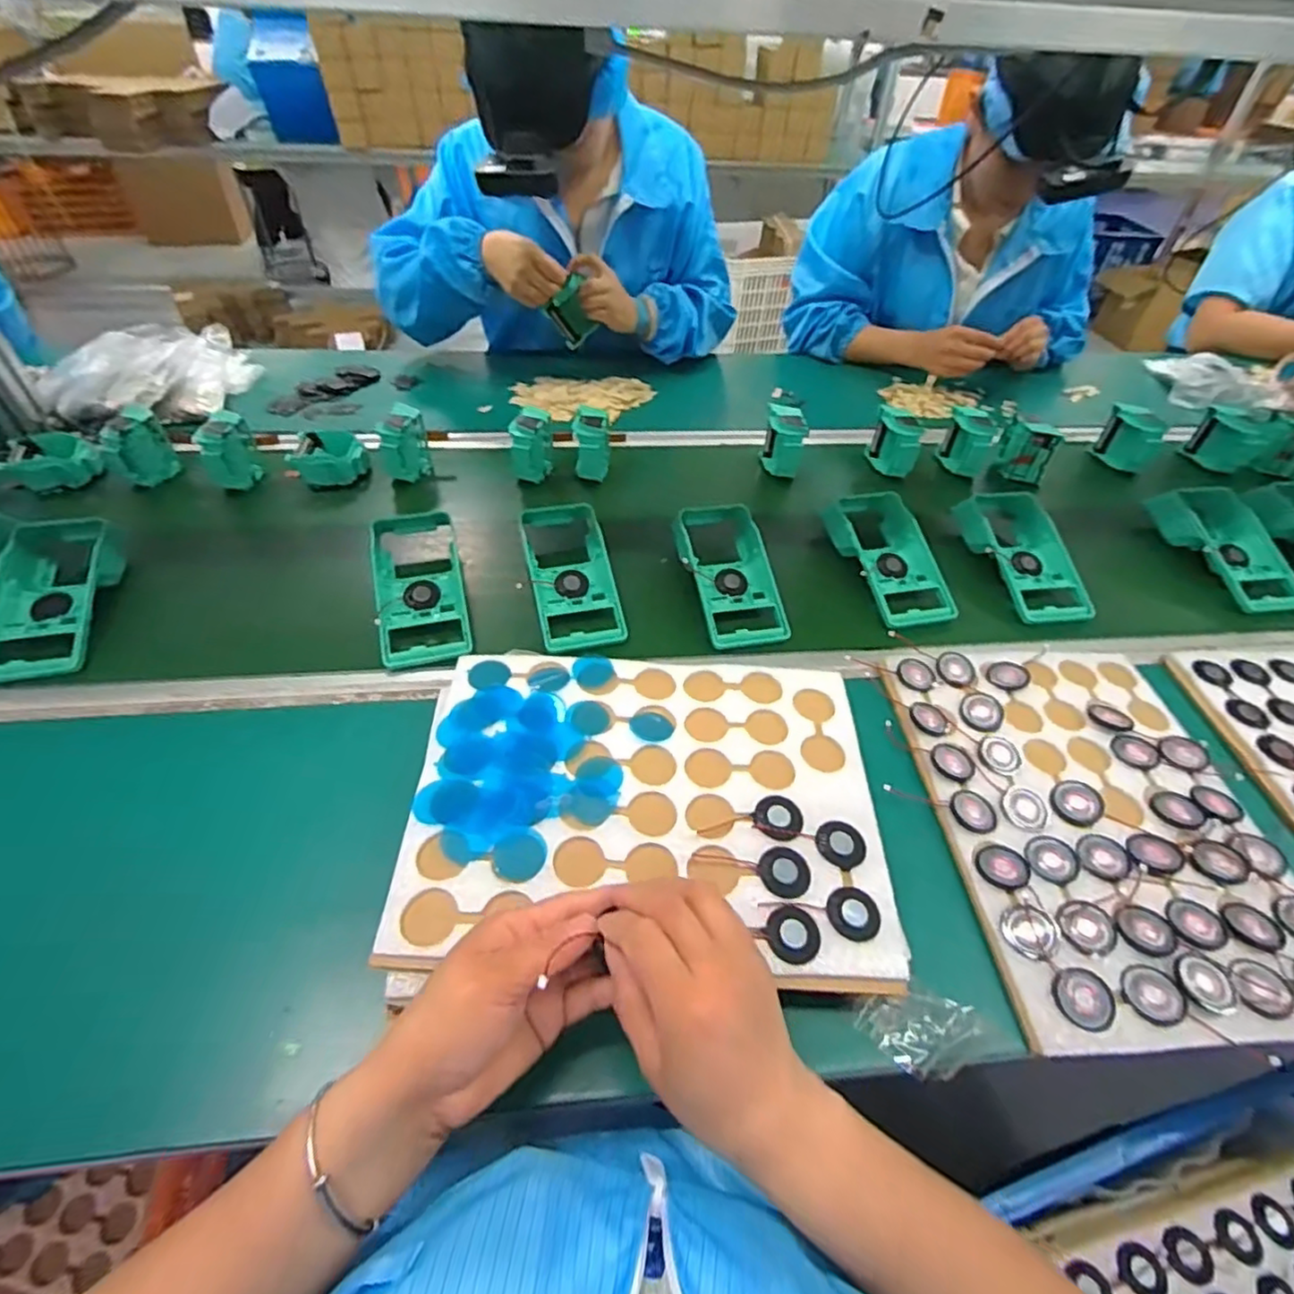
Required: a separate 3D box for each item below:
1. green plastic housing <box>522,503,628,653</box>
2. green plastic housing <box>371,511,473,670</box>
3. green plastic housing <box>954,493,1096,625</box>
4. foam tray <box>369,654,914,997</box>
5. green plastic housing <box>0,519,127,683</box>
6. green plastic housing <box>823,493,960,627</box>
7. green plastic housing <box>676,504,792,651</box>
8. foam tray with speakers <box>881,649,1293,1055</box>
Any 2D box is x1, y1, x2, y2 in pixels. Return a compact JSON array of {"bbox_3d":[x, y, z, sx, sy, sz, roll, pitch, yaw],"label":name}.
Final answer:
[{"bbox_3d":[-0.077,-0.076,0.654,0.083,0.040,0.190,-9,48,-11],"label":"green plastic housing"},{"bbox_3d":[-0.226,-0.061,0.633,0.085,0.034,0.181,-12,48,-14],"label":"green plastic housing"},{"bbox_3d":[0.423,-0.108,0.719,0.094,0.042,0.190,-6,47,-8],"label":"green plastic housing"},{"bbox_3d":[0.005,0.112,0.468,0.326,0.043,0.242,2,49,0],"label":"foam tray"},{"bbox_3d":[-0.564,-0.052,0.601,0.091,0.046,0.181,-5,47,-7],"label":"green plastic housing"},{"bbox_3d":[0.263,-0.089,0.710,0.091,0.075,0.179,-7,47,-10],"label":"green plastic housing"},{"bbox_3d":[0.082,-0.078,0.664,0.092,0.042,0.179,-7,47,-9],"label":"green plastic housing"},{"bbox_3d":[0.350,0.122,0.494,0.248,0.017,0.319,-2,50,-3],"label":"foam tray with speakers"}]

